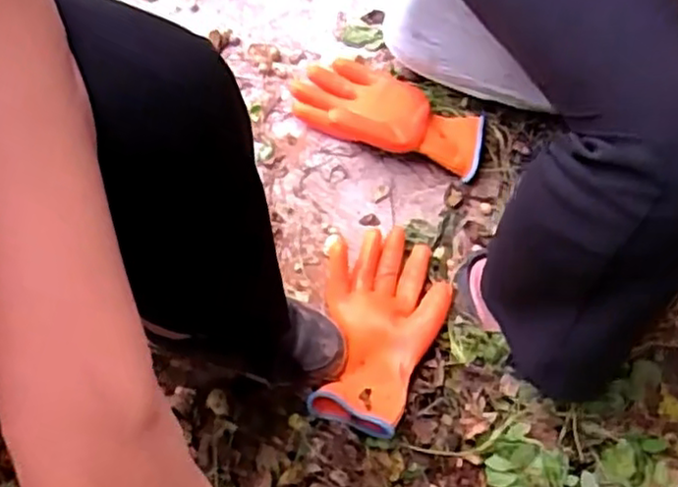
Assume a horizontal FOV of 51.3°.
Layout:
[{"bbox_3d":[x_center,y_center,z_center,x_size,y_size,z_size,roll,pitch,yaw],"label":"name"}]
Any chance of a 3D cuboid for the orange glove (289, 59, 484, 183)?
[{"bbox_3d":[0.063,-0.162,0.893,0.253,0.065,0.124,32,67,7],"label":"orange glove"}]

